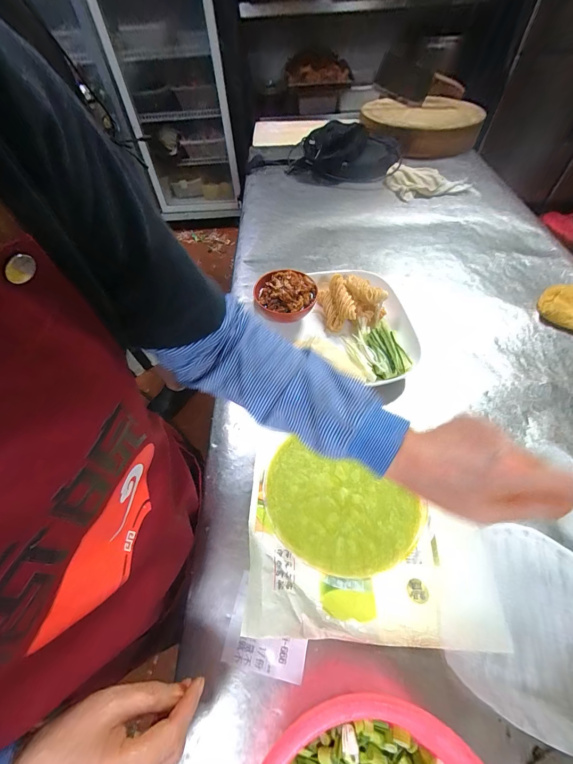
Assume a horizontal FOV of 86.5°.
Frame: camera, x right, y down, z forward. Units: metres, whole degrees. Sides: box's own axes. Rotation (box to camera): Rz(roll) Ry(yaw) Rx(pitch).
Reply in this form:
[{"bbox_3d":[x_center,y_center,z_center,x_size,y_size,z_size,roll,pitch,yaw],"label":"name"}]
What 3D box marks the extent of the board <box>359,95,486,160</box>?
[{"bbox_3d":[0.460,-0.901,1.071,0.393,0.100,0.396,-1,54,1],"label":"board"}]

